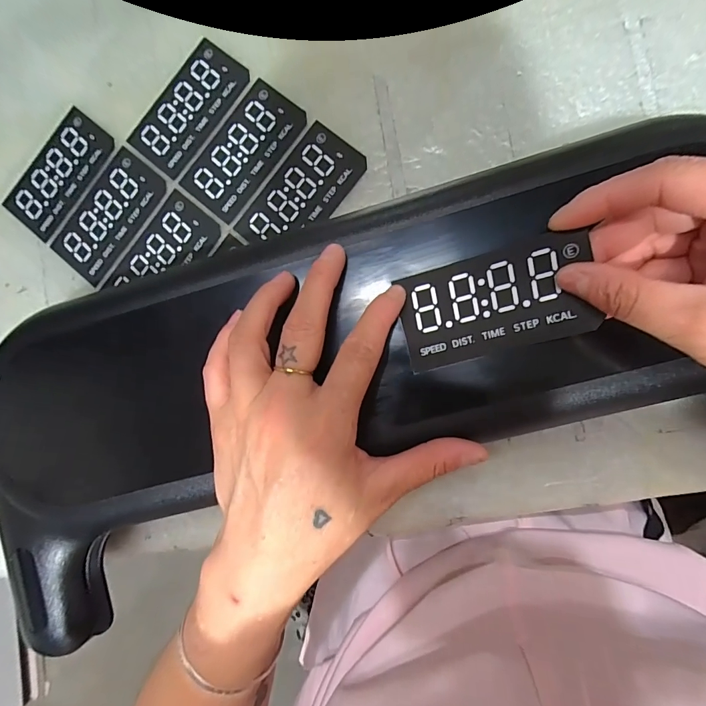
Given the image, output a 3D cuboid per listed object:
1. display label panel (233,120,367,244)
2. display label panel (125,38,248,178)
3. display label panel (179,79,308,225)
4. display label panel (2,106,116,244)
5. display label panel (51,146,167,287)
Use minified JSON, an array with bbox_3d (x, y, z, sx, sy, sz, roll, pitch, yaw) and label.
[{"bbox_3d":[-0.035,-0.106,0.265,0.048,0.004,0.090,41,94,7],"label":"display label panel"},{"bbox_3d":[-0.116,-0.173,0.279,0.048,0.004,0.090,41,94,7],"label":"display label panel"},{"bbox_3d":[-0.075,-0.139,0.271,0.048,0.004,0.090,40,94,7],"label":"display label panel"},{"bbox_3d":[-0.217,-0.132,0.291,0.049,0.004,0.090,41,94,7],"label":"display label panel"},{"bbox_3d":[-0.176,-0.098,0.284,0.049,0.004,0.090,39,94,7],"label":"display label panel"}]

